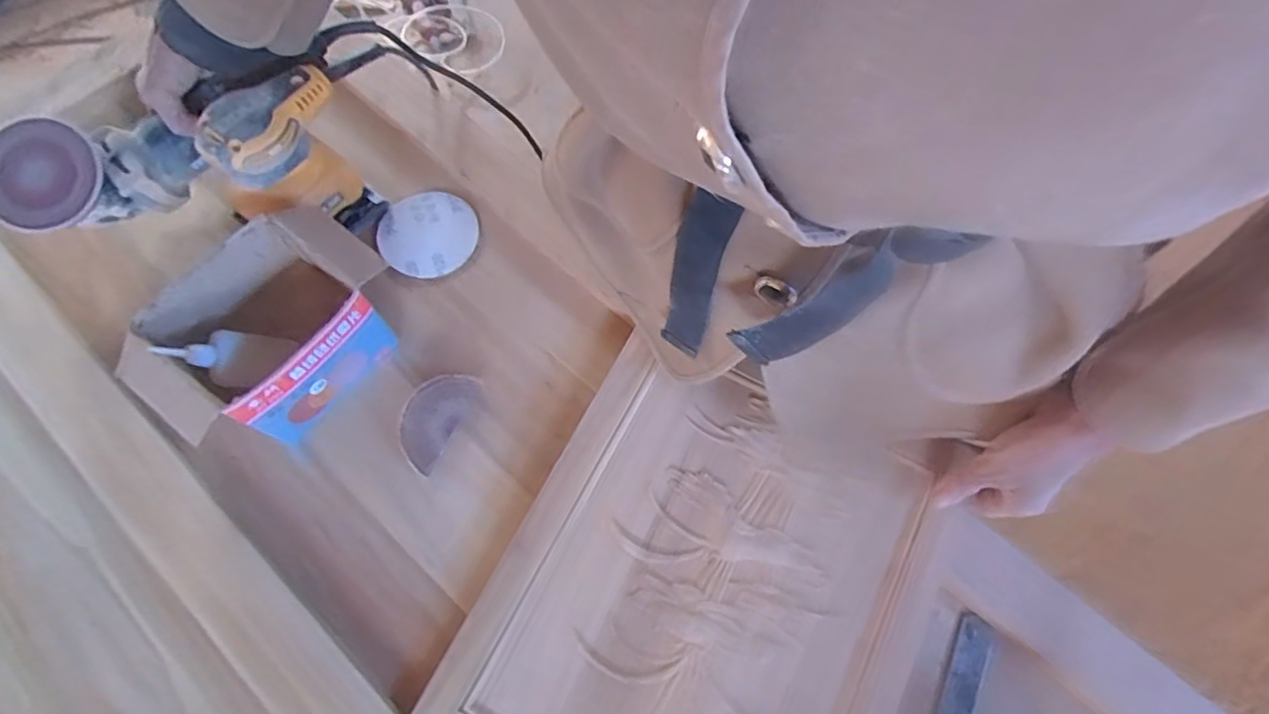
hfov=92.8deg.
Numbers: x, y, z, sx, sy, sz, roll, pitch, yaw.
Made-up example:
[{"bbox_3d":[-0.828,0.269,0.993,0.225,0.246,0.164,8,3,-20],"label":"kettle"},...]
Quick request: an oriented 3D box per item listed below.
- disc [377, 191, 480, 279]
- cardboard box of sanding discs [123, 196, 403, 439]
[{"bbox_3d":[-0.203,-0.122,0.594,0.092,0.005,0.090,1,72,-3],"label":"disc"},{"bbox_3d":[-0.285,-0.024,0.500,0.114,0.101,0.171,35,73,12],"label":"cardboard box of sanding discs"}]

